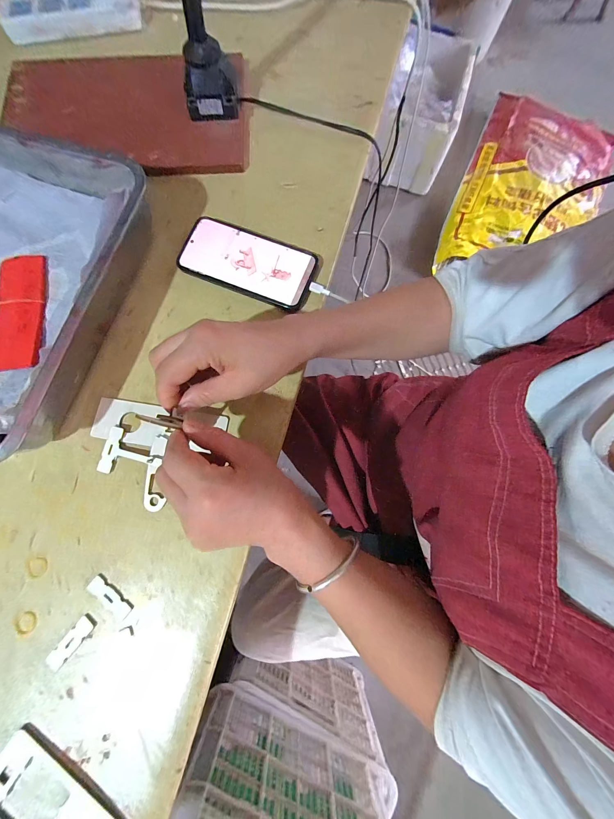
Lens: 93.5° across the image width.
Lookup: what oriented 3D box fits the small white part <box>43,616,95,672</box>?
[{"bbox_3d":[-0.227,0.224,0.276,0.017,0.004,0.052,39,81,7],"label":"small white part"}]

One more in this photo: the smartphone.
[{"bbox_3d":[-0.071,-0.177,0.353,0.162,0.017,0.079,19,80,3],"label":"smartphone"}]

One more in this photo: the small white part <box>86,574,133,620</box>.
[{"bbox_3d":[-0.196,0.186,0.287,0.049,0.004,0.017,35,81,6],"label":"small white part"}]

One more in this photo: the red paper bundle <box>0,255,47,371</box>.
[{"bbox_3d":[-0.333,-0.115,0.334,0.054,0.010,0.143,-8,79,-2],"label":"red paper bundle"}]

